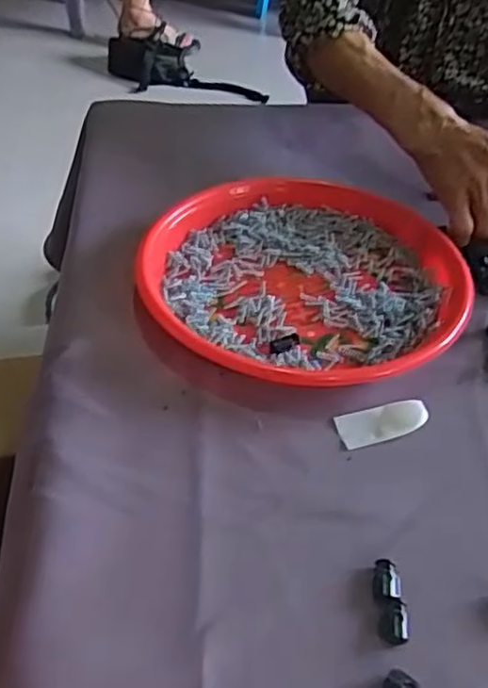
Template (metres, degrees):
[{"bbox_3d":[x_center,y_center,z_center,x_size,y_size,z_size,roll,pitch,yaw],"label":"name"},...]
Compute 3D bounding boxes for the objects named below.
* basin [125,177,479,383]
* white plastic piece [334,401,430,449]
[{"bbox_3d":[0.045,-0.052,0.512,0.228,0.030,0.221,1,44,-1],"label":"basin"},{"bbox_3d":[0.086,0.047,0.424,0.056,0.009,0.024,-9,45,-11],"label":"white plastic piece"}]

